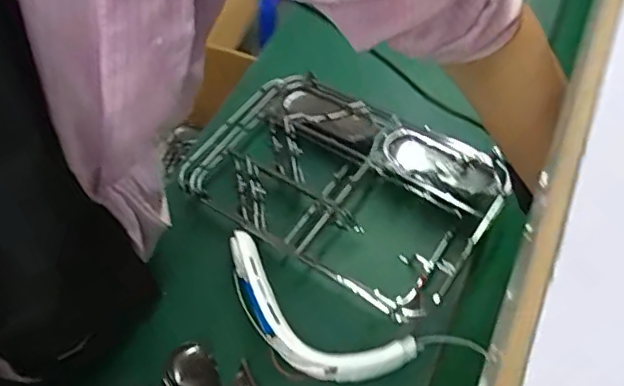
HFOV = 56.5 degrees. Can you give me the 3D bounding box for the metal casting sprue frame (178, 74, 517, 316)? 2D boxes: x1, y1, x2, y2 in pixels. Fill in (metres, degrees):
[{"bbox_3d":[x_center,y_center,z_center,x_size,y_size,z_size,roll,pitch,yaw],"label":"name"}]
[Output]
[{"bbox_3d":[0.026,-0.012,0.701,0.359,0.059,0.224,29,62,20],"label":"metal casting sprue frame"}]

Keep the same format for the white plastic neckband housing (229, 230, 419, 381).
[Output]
[{"bbox_3d":[-0.011,0.134,0.610,0.225,0.046,0.083,29,62,20],"label":"white plastic neckband housing"}]

